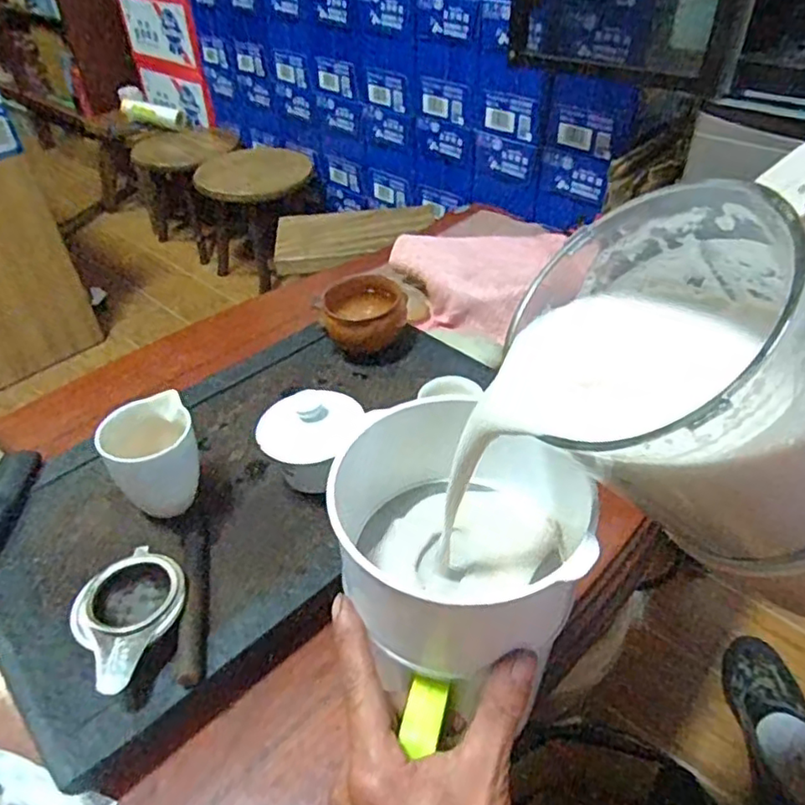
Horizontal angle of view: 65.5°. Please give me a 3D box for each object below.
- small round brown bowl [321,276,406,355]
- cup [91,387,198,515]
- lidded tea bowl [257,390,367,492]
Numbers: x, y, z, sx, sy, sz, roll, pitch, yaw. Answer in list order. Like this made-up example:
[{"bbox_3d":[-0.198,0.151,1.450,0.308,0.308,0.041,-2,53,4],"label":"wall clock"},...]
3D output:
[{"bbox_3d":[-0.040,-0.094,0.693,0.095,0.052,0.089,-2,40,1],"label":"small round brown bowl"},{"bbox_3d":[-0.209,0.046,0.533,0.074,0.078,0.059,-23,44,-22],"label":"cup"},{"bbox_3d":[-0.078,0.037,0.543,0.080,0.065,0.085,-2,40,1],"label":"lidded tea bowl"}]

